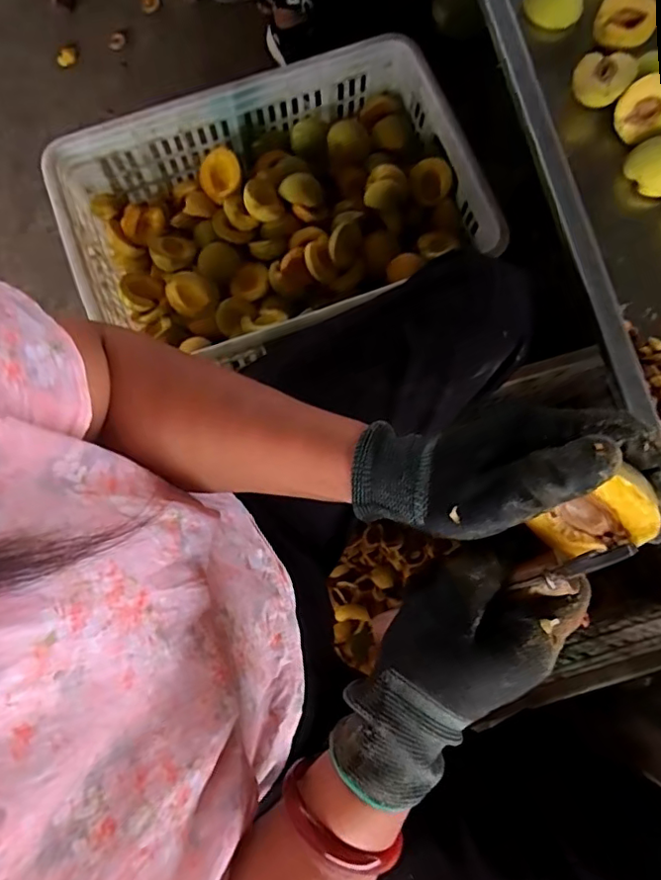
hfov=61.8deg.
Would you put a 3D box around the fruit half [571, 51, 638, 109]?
[{"bbox_3d":[0.271,-0.363,0.548,0.054,0.031,0.051,0,79,0],"label":"fruit half"}]

